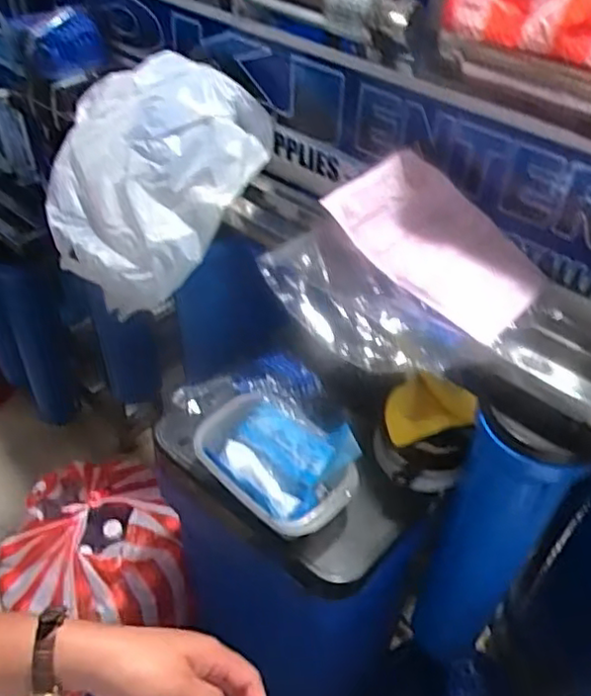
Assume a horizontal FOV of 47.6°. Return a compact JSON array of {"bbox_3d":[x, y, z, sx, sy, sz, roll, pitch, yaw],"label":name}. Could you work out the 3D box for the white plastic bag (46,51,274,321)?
[{"bbox_3d":[-0.190,-0.207,0.832,0.273,0.236,0.189,22,47,19],"label":"white plastic bag"}]

